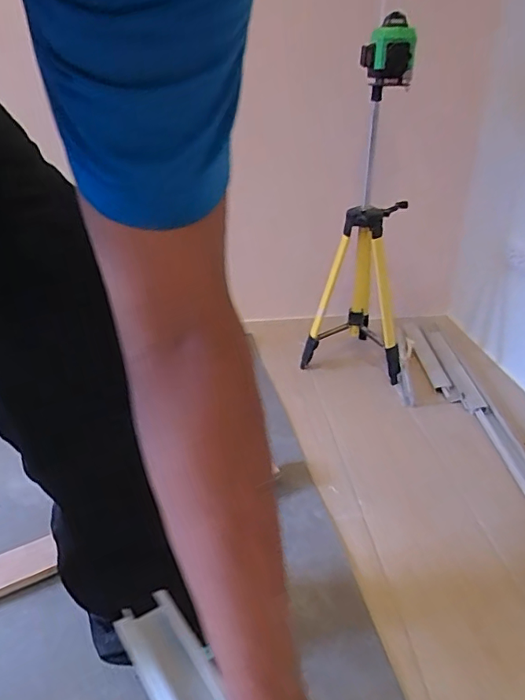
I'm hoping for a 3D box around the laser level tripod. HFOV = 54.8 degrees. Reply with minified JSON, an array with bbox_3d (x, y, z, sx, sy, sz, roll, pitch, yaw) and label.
[{"bbox_3d":[0.240,-0.253,1.233,0.243,0.647,0.182,5,33,13],"label":"laser level tripod"}]

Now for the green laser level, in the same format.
[{"bbox_3d":[0.257,-0.595,1.029,0.075,0.139,0.086,-22,36,-27],"label":"green laser level"}]

